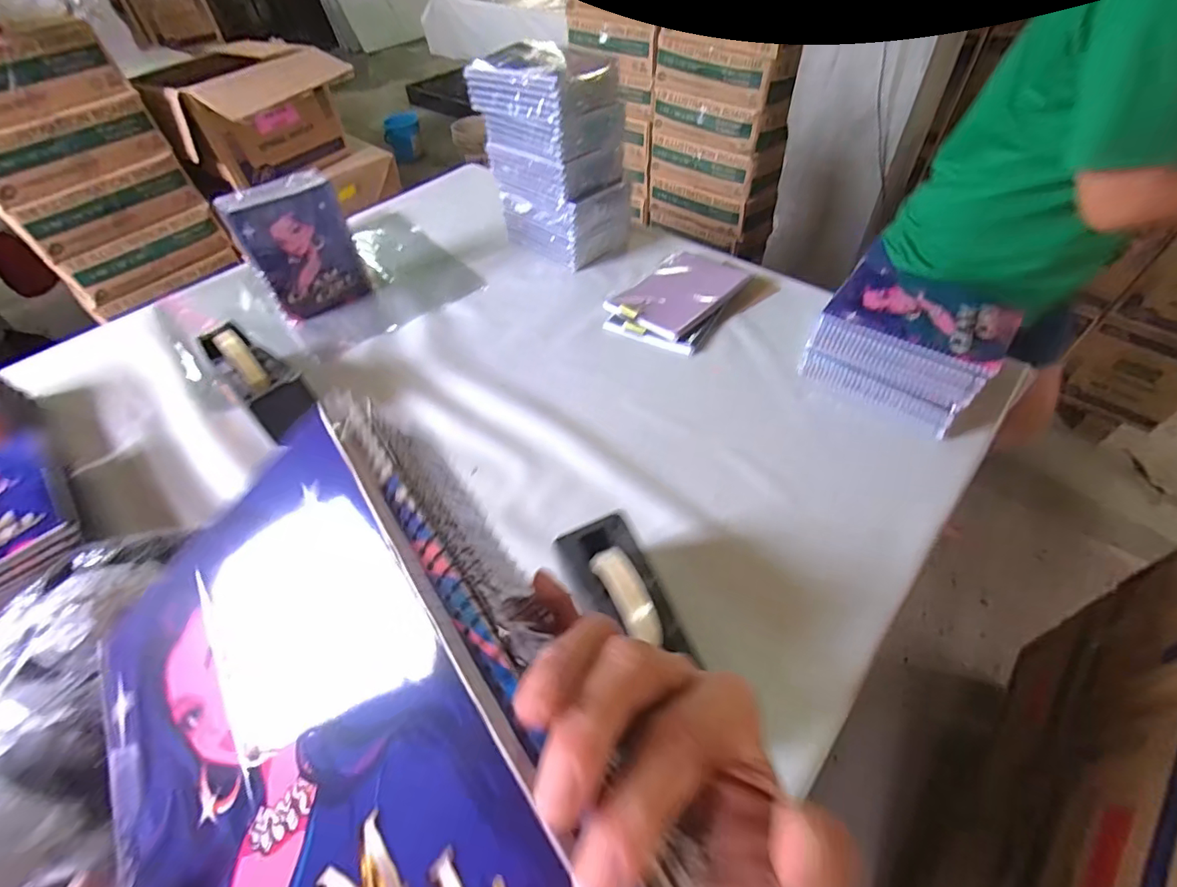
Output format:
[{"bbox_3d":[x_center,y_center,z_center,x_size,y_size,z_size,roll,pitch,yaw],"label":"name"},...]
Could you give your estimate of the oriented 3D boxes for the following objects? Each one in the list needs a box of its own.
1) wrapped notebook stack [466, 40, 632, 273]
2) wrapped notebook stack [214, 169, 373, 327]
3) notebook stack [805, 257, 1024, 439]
[{"bbox_3d":[-0.054,-0.506,0.922,0.161,0.290,0.215,-38,58,-25],"label":"wrapped notebook stack"},{"bbox_3d":[-0.474,-0.320,0.860,0.061,0.205,0.162,34,60,28],"label":"wrapped notebook stack"},{"bbox_3d":[0.408,-0.125,0.670,0.195,0.134,0.124,31,59,26],"label":"notebook stack"}]

